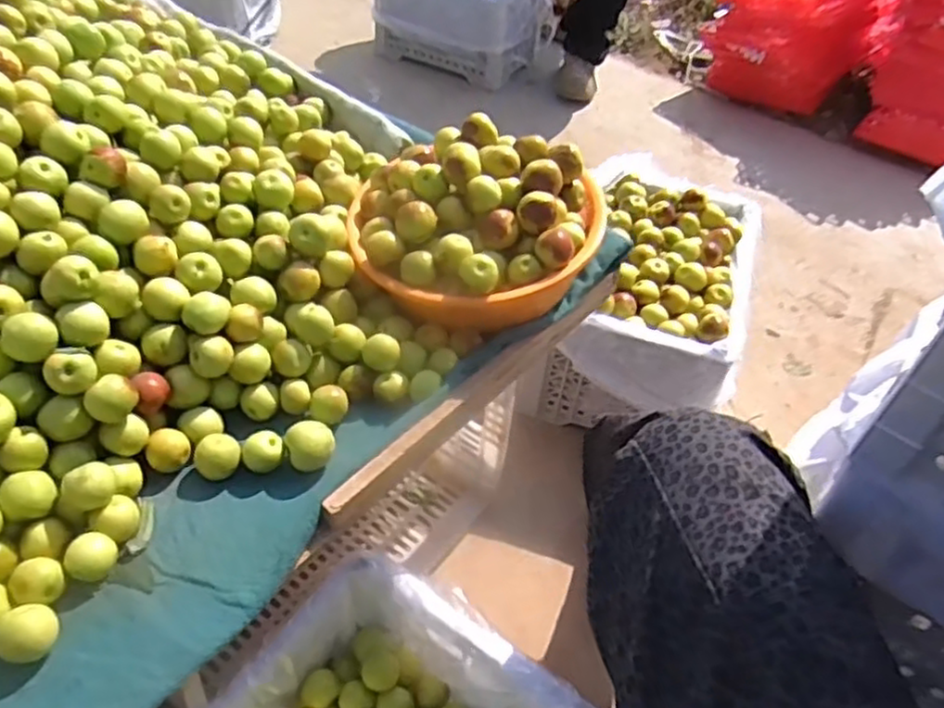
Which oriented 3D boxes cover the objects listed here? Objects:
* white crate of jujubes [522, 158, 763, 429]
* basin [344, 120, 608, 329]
[{"bbox_3d":[0.292,-0.092,1.193,0.292,0.235,0.452,17,47,10],"label":"white crate of jujubes"},{"bbox_3d":[-0.007,-0.142,0.732,0.256,0.107,0.224,26,49,18],"label":"basin"}]

